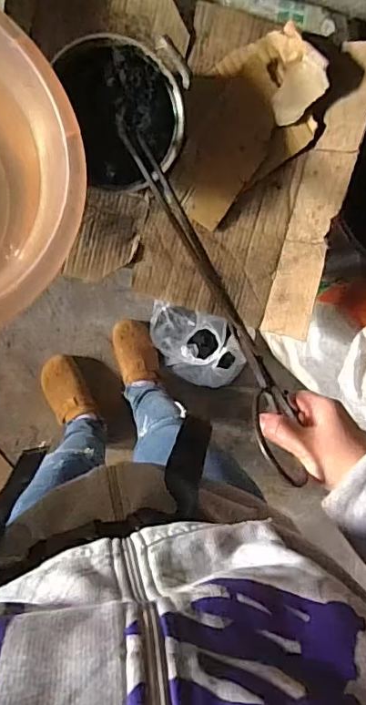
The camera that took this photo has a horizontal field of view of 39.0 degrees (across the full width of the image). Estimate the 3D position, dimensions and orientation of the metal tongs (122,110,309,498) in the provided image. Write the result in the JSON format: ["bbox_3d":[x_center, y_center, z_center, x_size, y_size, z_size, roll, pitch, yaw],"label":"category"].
[{"bbox_3d":[0.011,-0.113,0.604,0.051,0.067,0.601,-21,53,-2],"label":"metal tongs"}]

